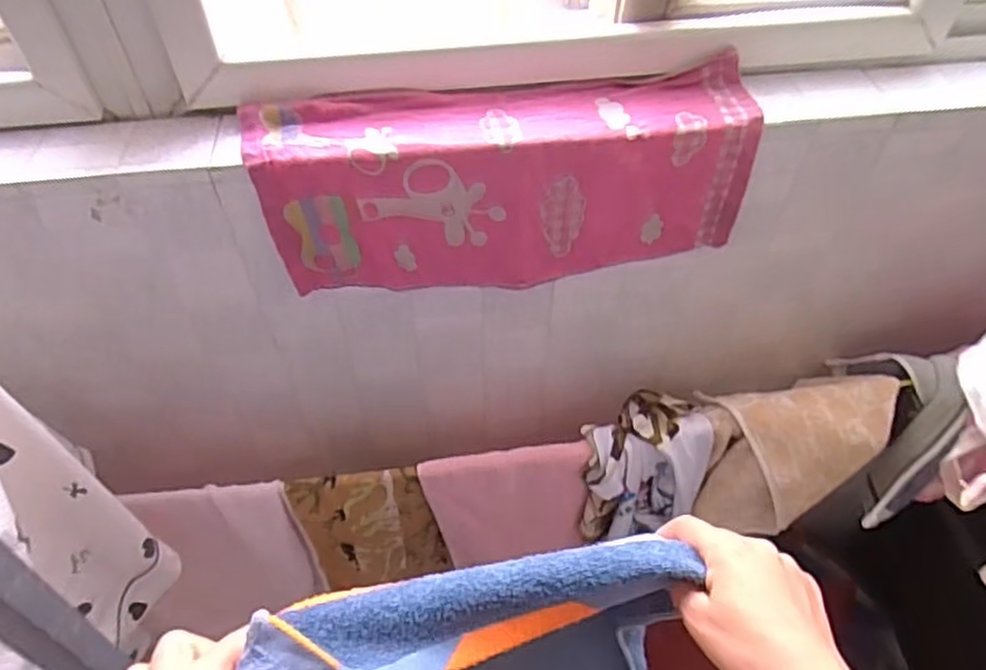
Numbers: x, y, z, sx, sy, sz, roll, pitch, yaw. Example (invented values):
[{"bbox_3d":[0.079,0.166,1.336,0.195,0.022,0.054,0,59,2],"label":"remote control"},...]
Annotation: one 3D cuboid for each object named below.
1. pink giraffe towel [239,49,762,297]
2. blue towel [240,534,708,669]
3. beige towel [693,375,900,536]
[{"bbox_3d":[0.011,-0.138,0.638,0.434,0.165,0.097,-3,53,-6],"label":"pink giraffe towel"},{"bbox_3d":[0.036,0.356,0.593,0.242,0.646,0.084,-13,49,-2],"label":"blue towel"},{"bbox_3d":[0.333,0.146,0.782,0.184,0.193,0.106,4,52,-1],"label":"beige towel"}]

